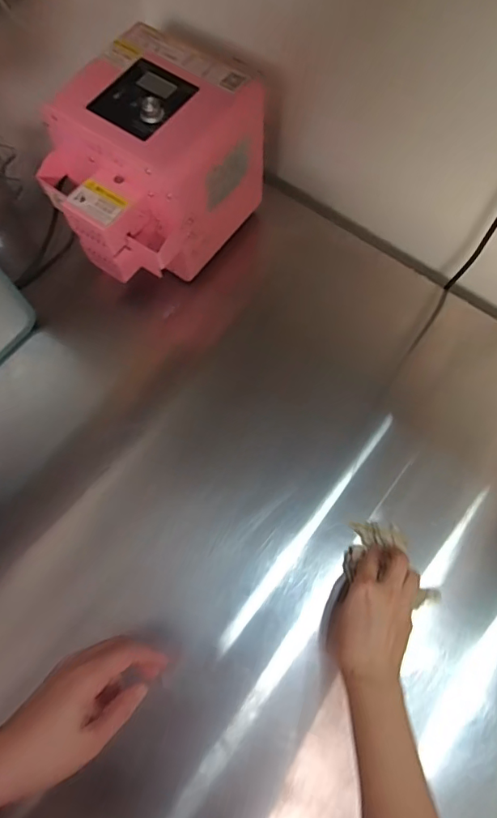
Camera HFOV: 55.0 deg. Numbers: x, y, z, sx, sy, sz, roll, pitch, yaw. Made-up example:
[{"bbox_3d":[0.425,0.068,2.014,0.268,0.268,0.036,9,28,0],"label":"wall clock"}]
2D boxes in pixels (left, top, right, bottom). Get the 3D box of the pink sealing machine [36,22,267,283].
[{"bbox_3d":[-0.122,-0.285,0.570,0.191,0.168,0.232,39,75,13],"label":"pink sealing machine"}]

